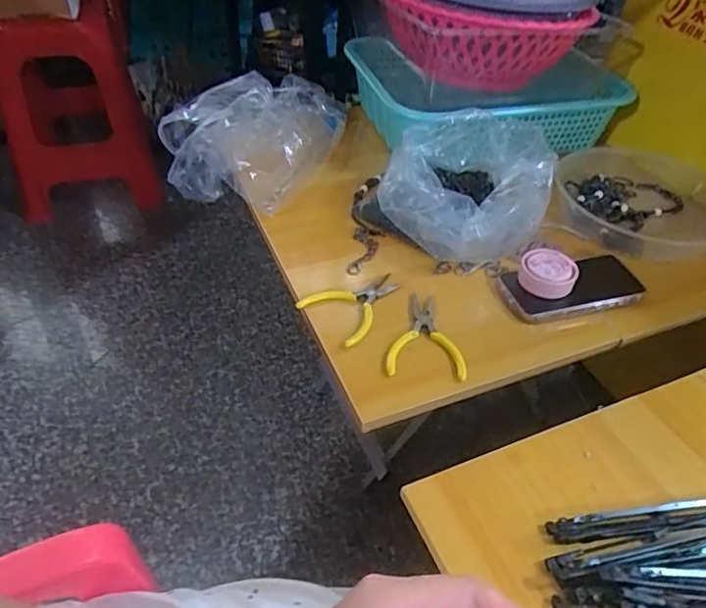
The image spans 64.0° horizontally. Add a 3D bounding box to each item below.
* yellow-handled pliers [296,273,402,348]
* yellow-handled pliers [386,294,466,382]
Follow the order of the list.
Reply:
[{"bbox_3d":[0.007,-0.006,0.611,0.077,0.012,0.113,32,51,29],"label":"yellow-handled pliers"},{"bbox_3d":[0.076,0.029,0.576,0.075,0.012,0.110,7,43,3],"label":"yellow-handled pliers"}]

